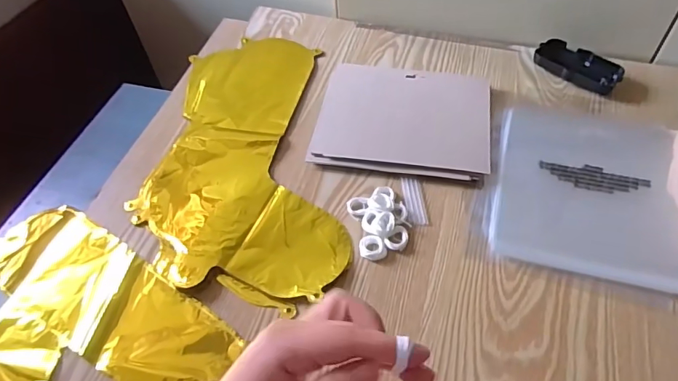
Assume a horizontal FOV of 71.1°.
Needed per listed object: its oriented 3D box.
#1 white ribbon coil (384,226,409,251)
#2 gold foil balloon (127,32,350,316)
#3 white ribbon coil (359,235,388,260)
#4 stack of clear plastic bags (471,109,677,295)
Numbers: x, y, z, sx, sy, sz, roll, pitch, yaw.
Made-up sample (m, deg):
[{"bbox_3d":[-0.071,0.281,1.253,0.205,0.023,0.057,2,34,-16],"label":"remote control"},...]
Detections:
[{"bbox_3d":[0.062,0.051,0.497,0.019,0.008,0.029,32,62,25],"label":"white ribbon coil"},{"bbox_3d":[-0.124,-0.051,0.588,0.219,0.010,0.414,-8,53,-2],"label":"gold foil balloon"},{"bbox_3d":[0.034,0.059,0.495,0.026,0.008,0.029,-20,54,-10],"label":"white ribbon coil"},{"bbox_3d":[0.280,-0.010,0.529,0.214,0.014,0.234,14,56,14],"label":"stack of clear plastic bags"}]

